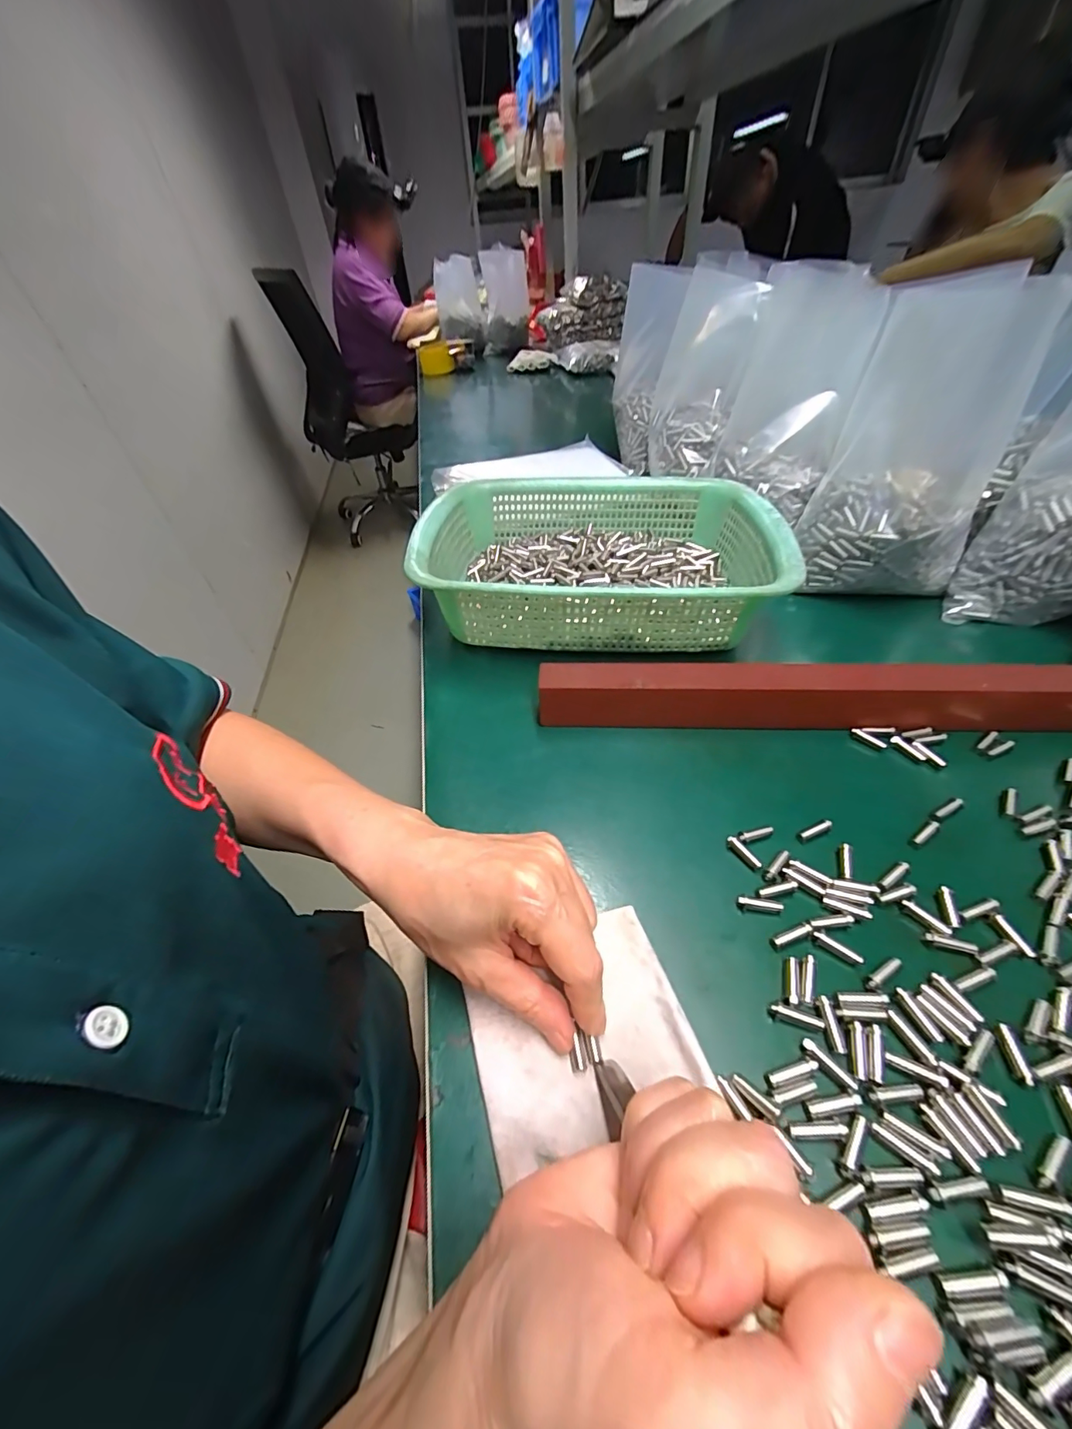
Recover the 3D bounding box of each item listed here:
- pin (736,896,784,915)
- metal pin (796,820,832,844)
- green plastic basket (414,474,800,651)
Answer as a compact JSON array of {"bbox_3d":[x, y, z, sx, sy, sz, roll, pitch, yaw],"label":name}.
[{"bbox_3d":[0.114,0.096,0.242,0.022,0.004,0.005,6,47,10],"label":"pin"},{"bbox_3d":[0.158,0.066,0.270,0.022,0.004,0.005,-18,48,-12],"label":"metal pin"},{"bbox_3d":[0.055,-0.145,0.426,0.287,0.071,0.223,1,47,6],"label":"green plastic basket"}]

